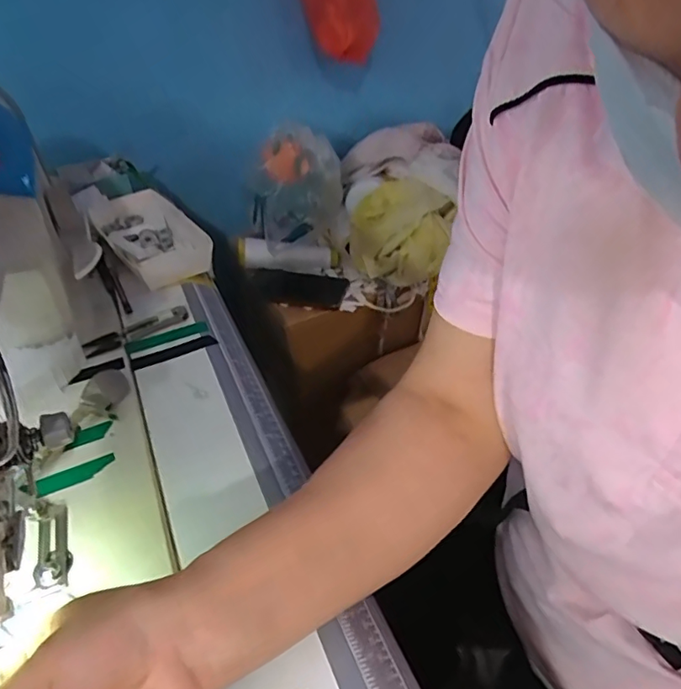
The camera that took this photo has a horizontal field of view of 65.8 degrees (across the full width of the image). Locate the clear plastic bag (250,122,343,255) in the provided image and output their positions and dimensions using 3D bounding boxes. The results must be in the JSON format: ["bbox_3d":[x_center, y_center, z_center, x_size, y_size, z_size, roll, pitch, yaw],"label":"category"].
[{"bbox_3d":[-0.071,-0.261,0.893,0.104,0.170,0.135,15,45,22],"label":"clear plastic bag"}]

